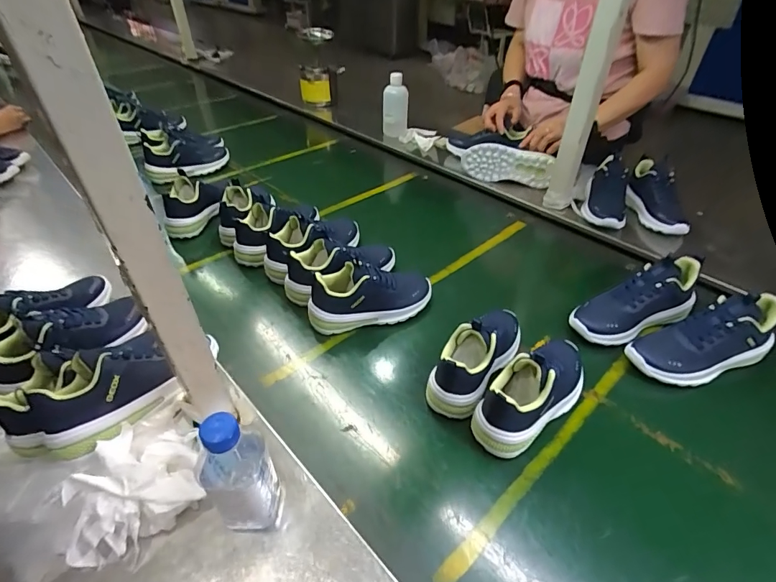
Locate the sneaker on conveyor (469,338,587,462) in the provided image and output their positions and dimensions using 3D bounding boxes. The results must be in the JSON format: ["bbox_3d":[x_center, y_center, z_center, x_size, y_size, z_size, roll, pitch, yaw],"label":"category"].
[{"bbox_3d":[0.208,0.121,0.561,0.223,0.120,0.079,-28,50,-32],"label":"sneaker on conveyor"}]

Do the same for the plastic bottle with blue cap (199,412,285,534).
[{"bbox_3d":[-0.149,0.181,0.415,0.060,0.164,0.057,-1,42,0],"label":"plastic bottle with blue cap"}]

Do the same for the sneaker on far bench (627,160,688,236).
[{"bbox_3d":[0.598,-0.208,0.941,0.085,0.080,0.197,-4,64,-4],"label":"sneaker on far bench"}]

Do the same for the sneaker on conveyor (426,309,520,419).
[{"bbox_3d":[0.145,0.086,0.616,0.084,0.107,0.219,29,46,26],"label":"sneaker on conveyor"}]

